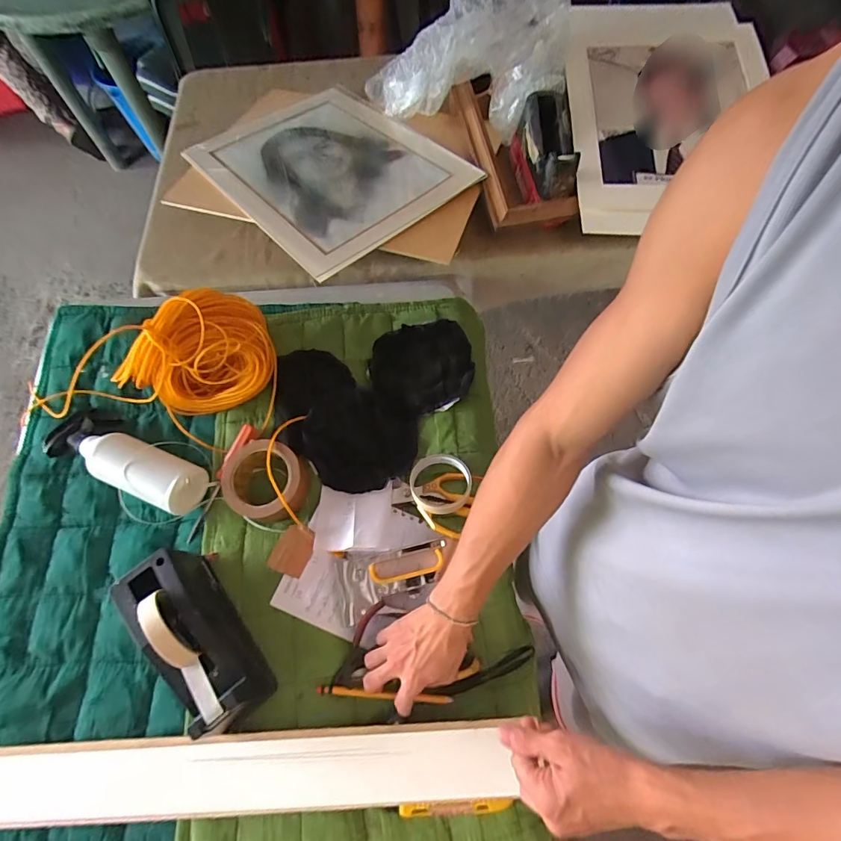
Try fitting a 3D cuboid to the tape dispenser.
[{"bbox_3d":[-0.262,0.250,0.505,0.081,0.101,0.204,-37,72,-12],"label":"tape dispenser"}]

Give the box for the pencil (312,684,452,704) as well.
[{"bbox_3d":[-0.045,0.328,0.522,0.162,0.011,0.010,1,68,5],"label":"pencil"}]

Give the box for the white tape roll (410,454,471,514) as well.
[{"bbox_3d":[0.028,0.087,0.608,0.084,0.025,0.086,-1,67,2],"label":"white tape roll"}]

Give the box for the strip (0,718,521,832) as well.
[{"bbox_3d":[-0.226,0.394,0.484,0.631,0.012,0.076,-5,67,2],"label":"strip"}]

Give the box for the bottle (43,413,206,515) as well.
[{"bbox_3d":[-0.414,0.052,0.614,0.240,0.063,0.082,21,71,9],"label":"bottle"}]

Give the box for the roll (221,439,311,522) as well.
[{"bbox_3d":[-0.209,0.082,0.598,0.104,0.044,0.104,-1,67,2],"label":"roll"}]

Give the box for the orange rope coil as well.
[{"bbox_3d":[-0.315,-0.085,0.640,0.216,0.105,0.165,-43,73,-14],"label":"orange rope coil"}]

